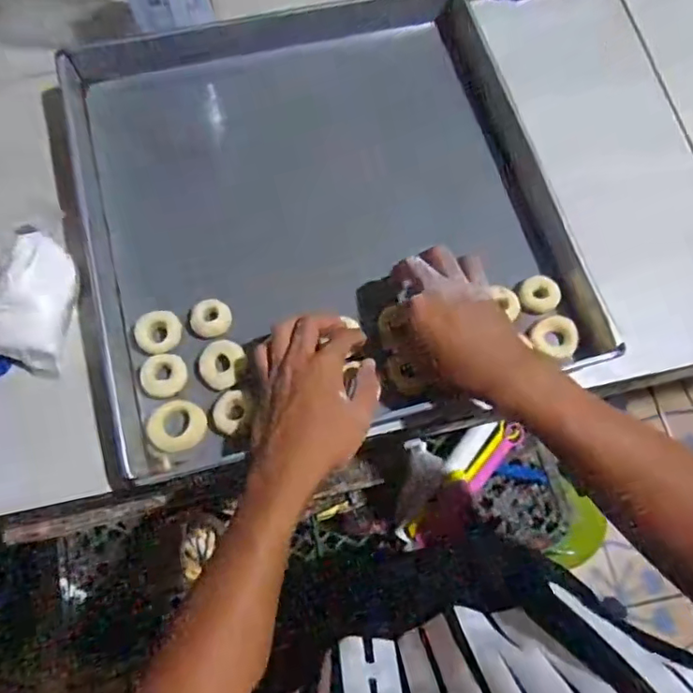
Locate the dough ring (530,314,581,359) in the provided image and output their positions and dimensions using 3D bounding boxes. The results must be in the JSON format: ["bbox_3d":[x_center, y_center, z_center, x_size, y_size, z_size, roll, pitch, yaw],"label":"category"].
[{"bbox_3d":[0.204,-0.009,0.535,0.040,0.012,0.042,0,73,2],"label":"dough ring"}]

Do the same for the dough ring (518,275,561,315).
[{"bbox_3d":[0.187,-0.051,0.537,0.037,0.012,0.034,0,73,2],"label":"dough ring"}]

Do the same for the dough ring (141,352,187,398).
[{"bbox_3d":[-0.174,0.028,0.526,0.040,0.015,0.038,0,73,2],"label":"dough ring"}]

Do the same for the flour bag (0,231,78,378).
[{"bbox_3d":[-0.311,-0.045,0.529,0.096,0.061,0.127,13,74,5],"label":"flour bag"}]

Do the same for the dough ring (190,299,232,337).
[{"bbox_3d":[-0.133,-0.028,0.543,0.037,0.012,0.036,0,73,2],"label":"dough ring"}]

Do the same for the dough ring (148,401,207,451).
[{"bbox_3d":[-0.158,0.074,0.517,0.051,0.010,0.047,0,73,2],"label":"dough ring"}]

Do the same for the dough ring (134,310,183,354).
[{"bbox_3d":[-0.181,-0.014,0.532,0.042,0.016,0.039,0,73,2],"label":"dough ring"}]

